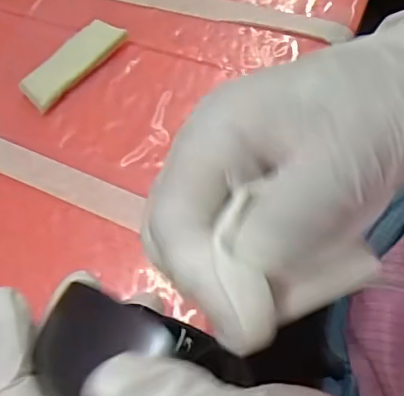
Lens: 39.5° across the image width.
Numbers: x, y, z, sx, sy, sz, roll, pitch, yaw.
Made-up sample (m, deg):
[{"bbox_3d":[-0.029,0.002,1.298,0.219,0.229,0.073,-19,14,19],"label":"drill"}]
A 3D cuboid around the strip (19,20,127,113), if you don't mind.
[{"bbox_3d":[-0.077,-0.081,0.337,0.020,0.015,0.069,40,72,20],"label":"strip"}]

